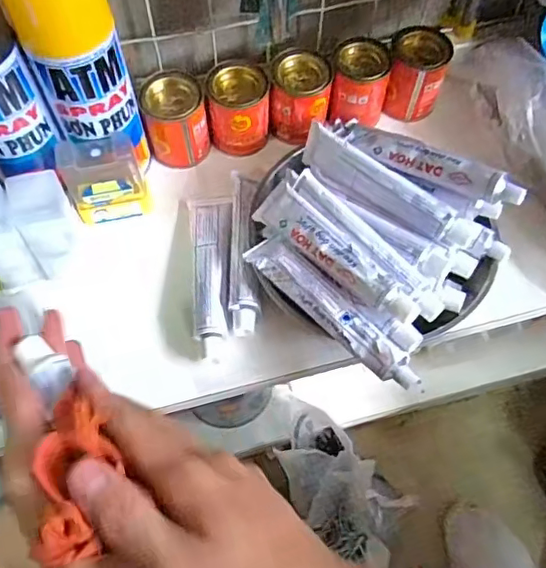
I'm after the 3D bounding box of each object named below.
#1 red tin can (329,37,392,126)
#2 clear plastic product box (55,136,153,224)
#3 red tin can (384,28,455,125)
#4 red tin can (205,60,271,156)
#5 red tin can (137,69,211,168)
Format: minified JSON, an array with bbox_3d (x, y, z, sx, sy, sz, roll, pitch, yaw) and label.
[{"bbox_3d":[0.080,-0.184,0.521,0.053,0.059,0.058,0,60,1],"label":"red tin can"},{"bbox_3d":[-0.139,-0.085,0.467,0.062,0.079,0.029,-19,61,-10],"label":"clear plastic product box"},{"bbox_3d":[0.135,-0.199,0.531,0.051,0.068,0.052,0,60,1],"label":"red tin can"},{"bbox_3d":[-0.031,-0.156,0.509,0.056,0.069,0.051,0,60,1],"label":"red tin can"},{"bbox_3d":[-0.086,-0.144,0.502,0.054,0.071,0.051,0,60,1],"label":"red tin can"}]

